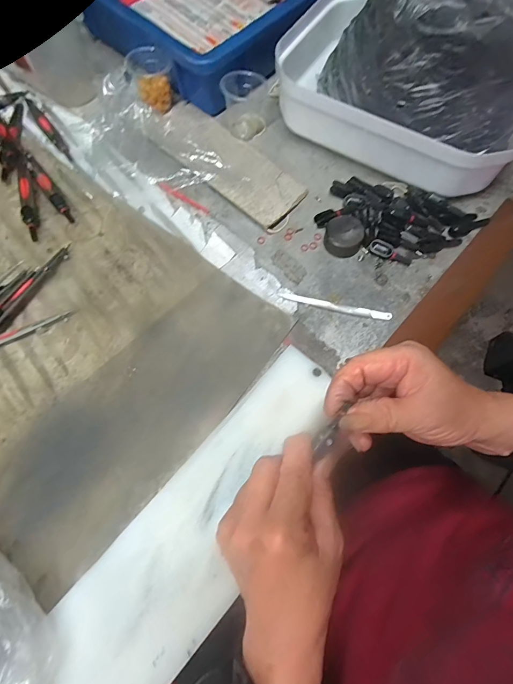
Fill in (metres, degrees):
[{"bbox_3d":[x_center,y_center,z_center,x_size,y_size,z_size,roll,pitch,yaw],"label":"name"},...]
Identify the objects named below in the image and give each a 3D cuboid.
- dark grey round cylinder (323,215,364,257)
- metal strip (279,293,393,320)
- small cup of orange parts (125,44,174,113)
[{"bbox_3d":[0.089,-0.108,0.366,0.038,0.024,0.034,-34,73,-12],"label":"dark grey round cylinder"},{"bbox_3d":[0.077,-0.034,0.348,0.106,0.004,0.009,11,79,7],"label":"metal strip"},{"bbox_3d":[-0.123,-0.304,0.421,0.043,0.057,0.045,0,70,0],"label":"small cup of orange parts"}]

